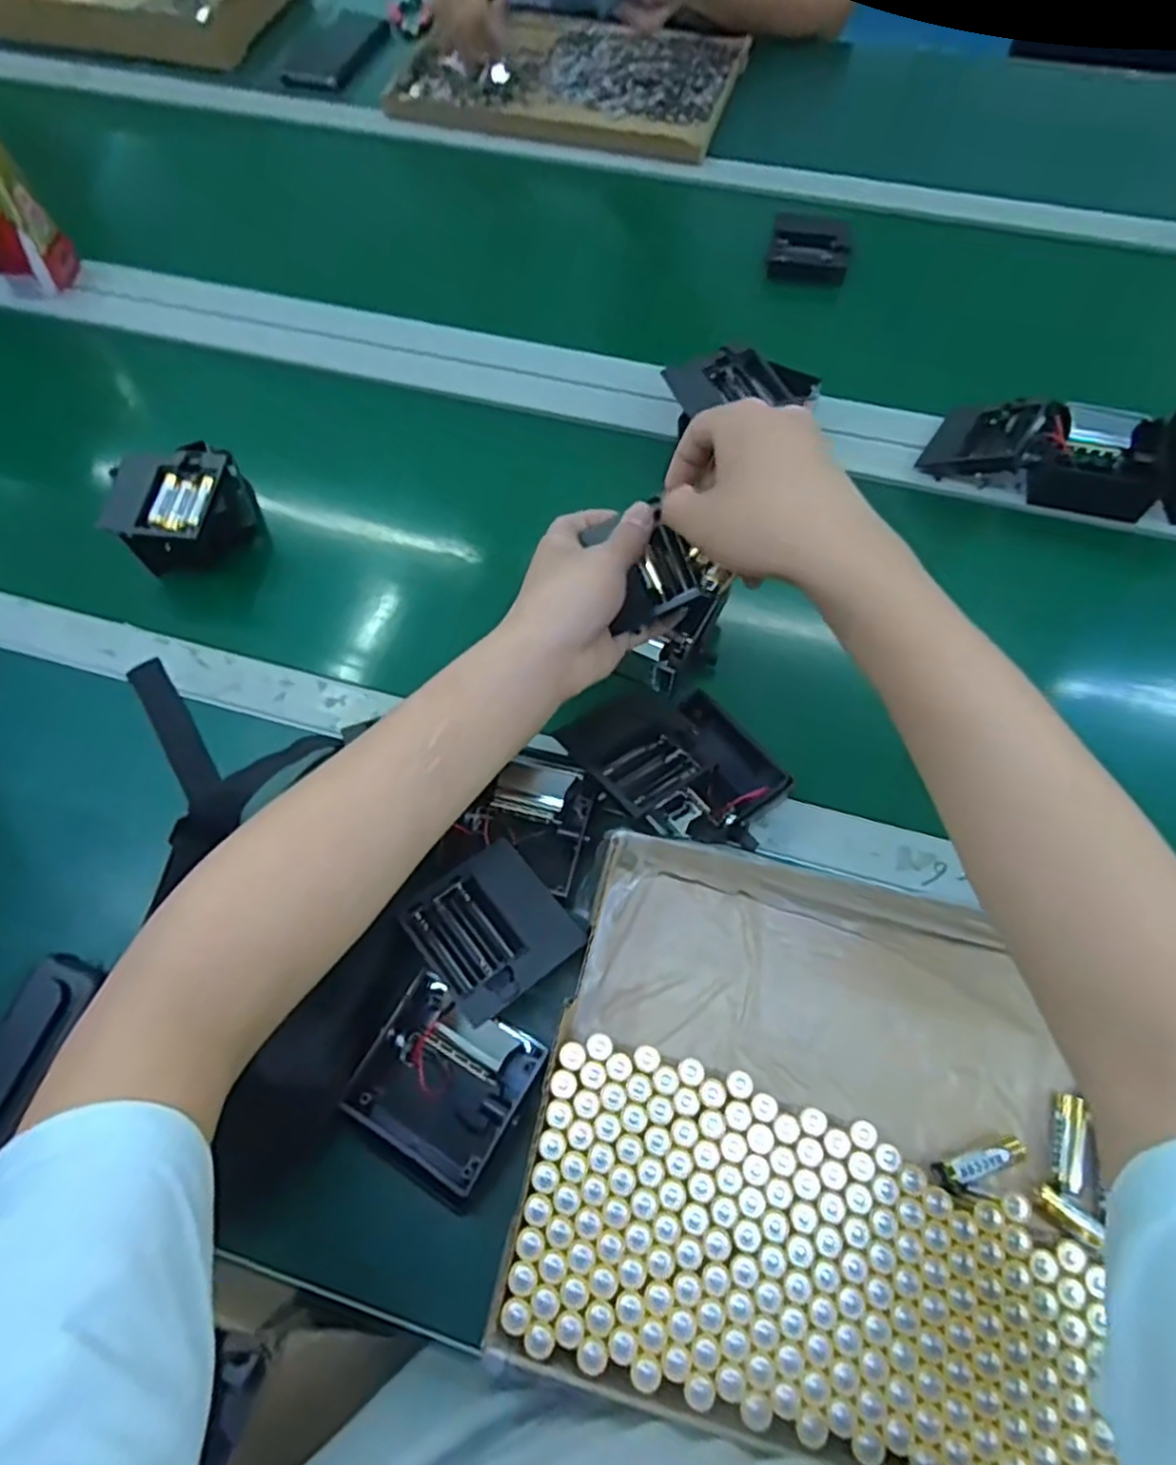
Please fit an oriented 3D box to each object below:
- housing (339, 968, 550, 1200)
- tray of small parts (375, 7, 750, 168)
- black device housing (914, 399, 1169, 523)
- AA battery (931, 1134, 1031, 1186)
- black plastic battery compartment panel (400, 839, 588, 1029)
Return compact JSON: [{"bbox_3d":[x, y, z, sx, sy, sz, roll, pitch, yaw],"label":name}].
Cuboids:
[{"bbox_3d":[-0.079,0.194,0.411,0.085,0.037,0.082,28,69,13],"label":"housing"},{"bbox_3d":[-0.015,-0.808,0.908,0.388,0.035,0.271,14,67,7],"label":"tray of small parts"},{"bbox_3d":[0.366,-0.230,0.595,0.172,0.049,0.084,13,66,7],"label":"black device housing"},{"bbox_3d":[0.211,0.230,0.393,0.050,0.011,0.013,-15,66,-6],"label":"AA battery"},{"bbox_3d":[-0.054,0.111,0.420,0.077,0.016,0.081,-39,71,-15],"label":"black plastic battery compartment panel"}]

